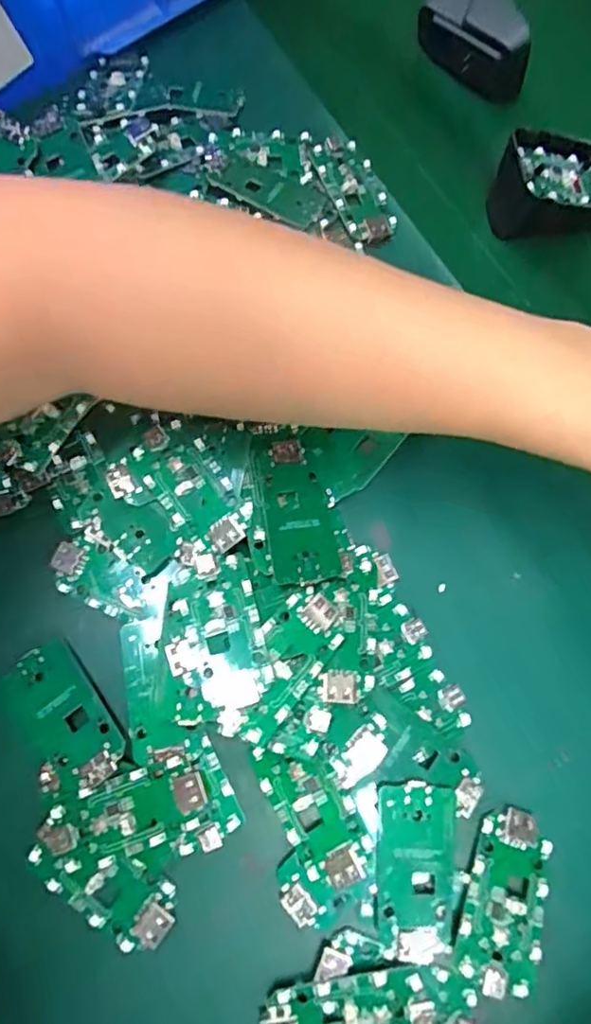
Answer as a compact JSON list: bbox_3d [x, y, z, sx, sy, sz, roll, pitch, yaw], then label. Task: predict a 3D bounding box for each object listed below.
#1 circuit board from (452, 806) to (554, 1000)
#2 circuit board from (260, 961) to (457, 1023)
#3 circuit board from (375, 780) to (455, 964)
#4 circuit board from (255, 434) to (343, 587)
[{"bbox_3d":[0.084,0.153,0.236,0.031,0.011,0.062,18,76,3],"label":"circuit board"},{"bbox_3d":[0.025,0.193,0.227,0.073,0.006,0.028,-10,76,-4],"label":"circuit board"},{"bbox_3d":[0.048,0.143,0.238,0.031,0.005,0.064,3,76,-1],"label":"circuit board"},{"bbox_3d":[0.001,-0.003,0.262,0.029,0.007,0.068,-8,76,-3],"label":"circuit board"}]

